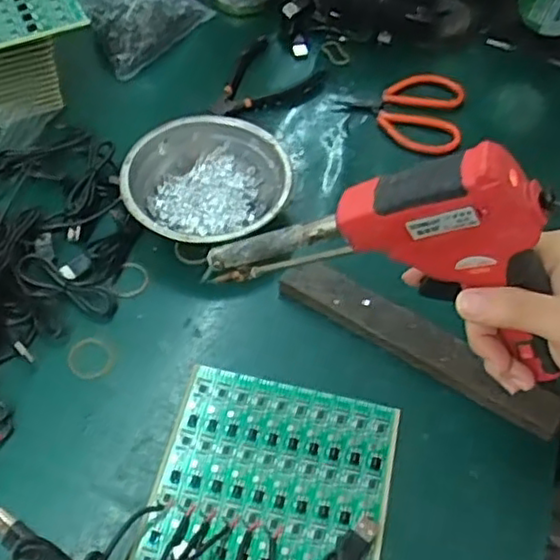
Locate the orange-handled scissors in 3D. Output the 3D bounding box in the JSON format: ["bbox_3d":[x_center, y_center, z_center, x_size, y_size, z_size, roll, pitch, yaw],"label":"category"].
[{"bbox_3d":[0.107,-0.155,0.605,0.108,0.015,0.090,11,57,4],"label":"orange-handled scissors"}]

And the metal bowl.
[{"bbox_3d":[-0.056,-0.070,0.528,0.124,0.039,0.117,2,57,-2],"label":"metal bowl"}]

